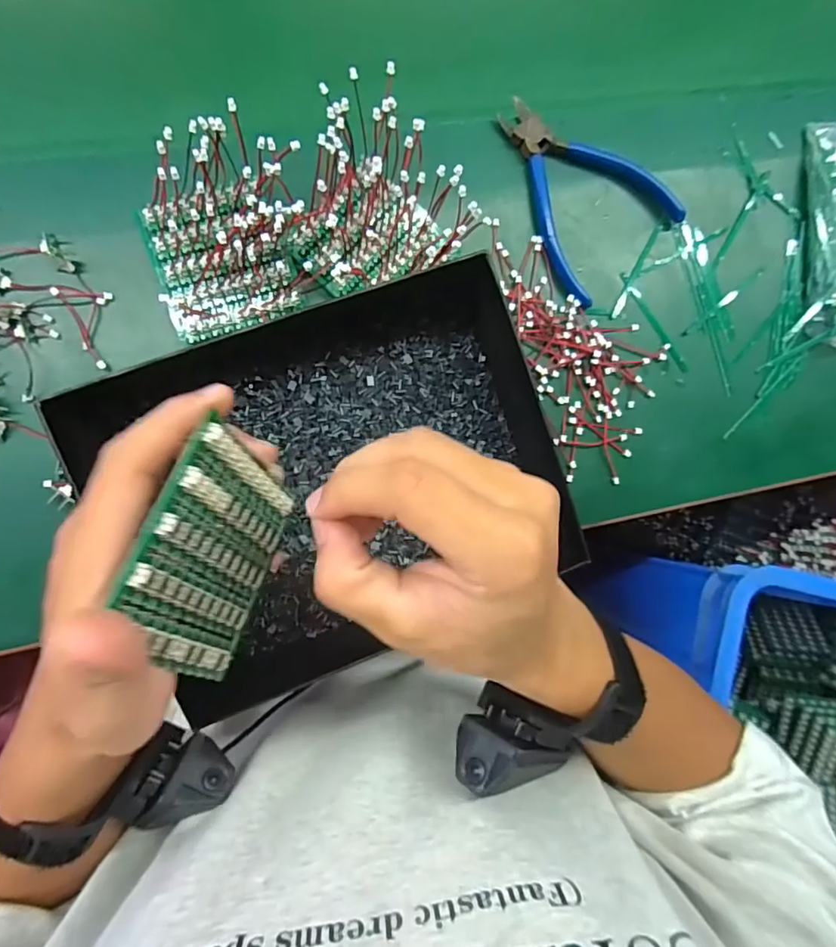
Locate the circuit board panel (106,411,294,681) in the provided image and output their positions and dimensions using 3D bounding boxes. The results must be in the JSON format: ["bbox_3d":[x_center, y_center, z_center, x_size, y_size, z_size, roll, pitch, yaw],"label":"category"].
[{"bbox_3d":[-0.078,0.033,0.209,0.006,0.075,0.084,11,67,17],"label":"circuit board panel"}]

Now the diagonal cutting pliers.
[{"bbox_3d":[0.110,-0.202,0.379,0.136,0.015,0.107,45,83,-6],"label":"diagonal cutting pliers"}]

